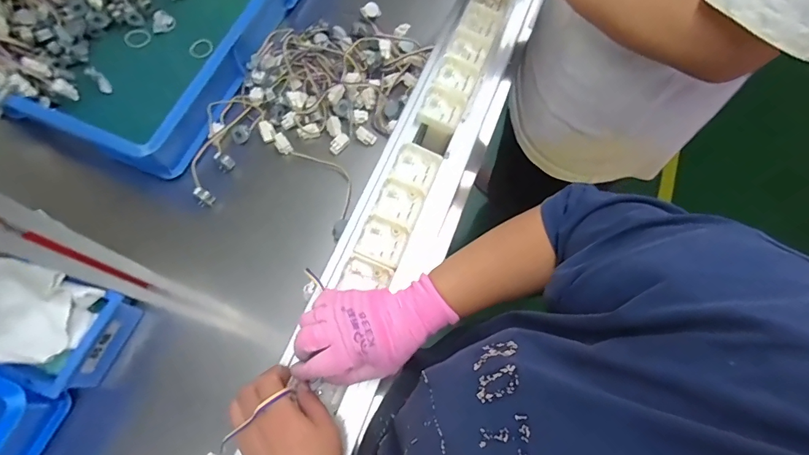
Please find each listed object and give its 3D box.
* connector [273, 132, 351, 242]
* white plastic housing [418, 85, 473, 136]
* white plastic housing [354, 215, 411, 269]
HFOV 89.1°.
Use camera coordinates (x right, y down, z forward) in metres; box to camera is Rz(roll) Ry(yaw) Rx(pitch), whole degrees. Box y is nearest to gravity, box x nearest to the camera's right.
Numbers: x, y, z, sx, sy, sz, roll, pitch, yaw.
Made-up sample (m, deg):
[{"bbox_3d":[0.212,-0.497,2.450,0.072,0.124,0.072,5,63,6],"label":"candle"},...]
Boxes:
[{"bbox_3d":[-0.129,-0.077,0.625,0.069,0.023,0.185,-36,87,-15],"label":"connector"},{"bbox_3d":[0.048,-0.148,0.511,0.052,0.021,0.050,26,70,7],"label":"white plastic housing"},{"bbox_3d":[-0.024,0.015,0.455,0.049,0.012,0.049,22,69,6],"label":"white plastic housing"}]

